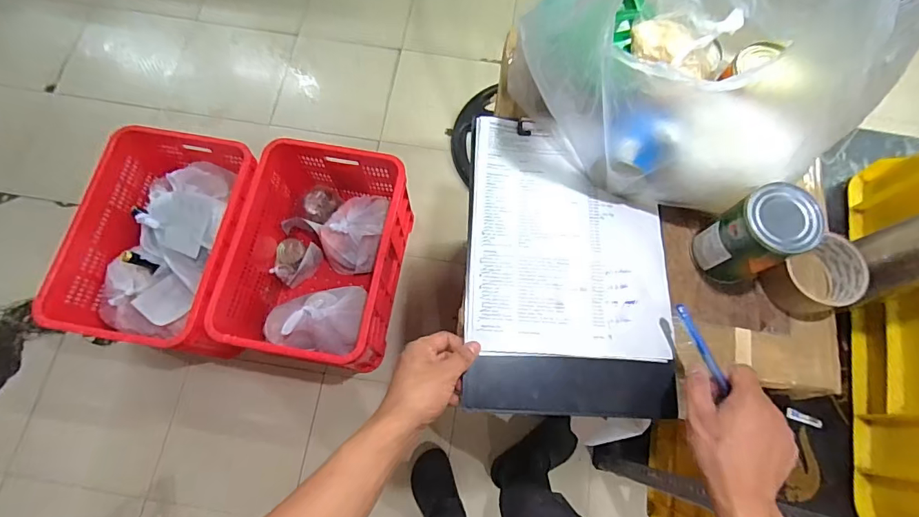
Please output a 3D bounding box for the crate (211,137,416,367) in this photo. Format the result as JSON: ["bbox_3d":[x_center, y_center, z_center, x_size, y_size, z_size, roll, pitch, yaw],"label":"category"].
[{"bbox_3d":[-0.350,0.004,1.225,0.363,0.343,0.522,9,73,1],"label":"crate"}]

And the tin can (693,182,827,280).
[{"bbox_3d":[0.299,-0.021,0.470,0.064,0.109,0.067,0,73,-1],"label":"tin can"}]

